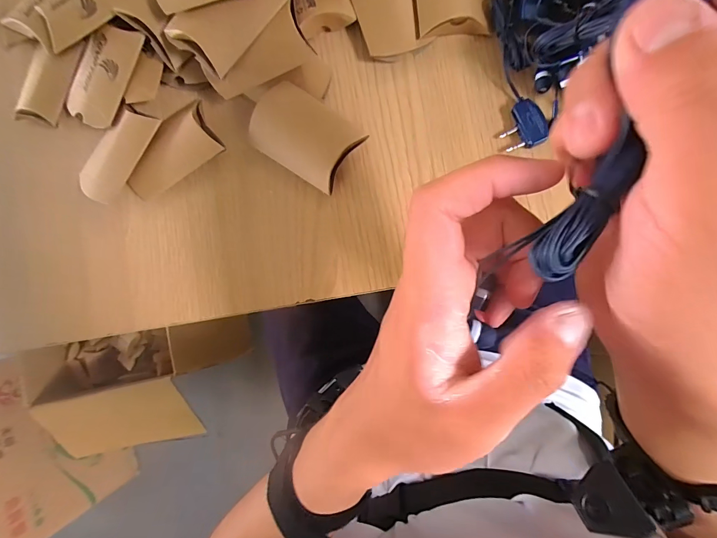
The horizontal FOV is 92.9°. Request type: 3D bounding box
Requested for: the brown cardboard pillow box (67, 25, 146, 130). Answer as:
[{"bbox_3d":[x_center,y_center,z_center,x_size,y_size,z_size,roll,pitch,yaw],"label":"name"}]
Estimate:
[{"bbox_3d":[-0.213,-0.161,0.285,0.051,0.014,0.080,25,90,8],"label":"brown cardboard pillow box"}]

